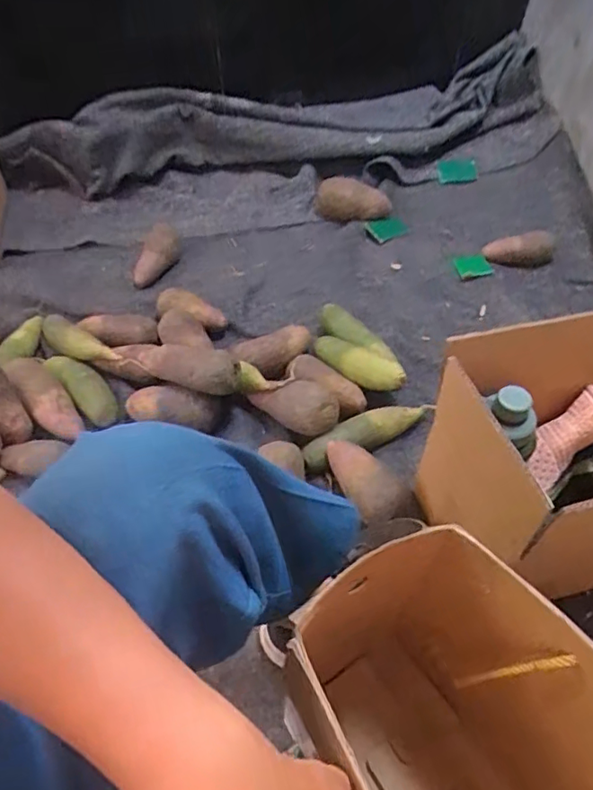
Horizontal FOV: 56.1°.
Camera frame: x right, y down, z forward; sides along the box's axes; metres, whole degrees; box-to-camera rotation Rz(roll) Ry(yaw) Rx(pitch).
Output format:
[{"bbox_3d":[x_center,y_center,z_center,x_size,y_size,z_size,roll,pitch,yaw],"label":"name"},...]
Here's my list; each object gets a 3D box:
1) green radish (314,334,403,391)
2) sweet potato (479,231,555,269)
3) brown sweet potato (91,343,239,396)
[{"bbox_3d":[0.096,-0.061,0.907,0.177,0.062,0.057,34,59,25],"label":"green radish"},{"bbox_3d":[0.470,-0.309,1.184,0.146,0.067,0.058,2,51,2],"label":"sweet potato"},{"bbox_3d":[-0.211,-0.052,0.893,0.268,0.071,0.076,8,49,29],"label":"brown sweet potato"}]

